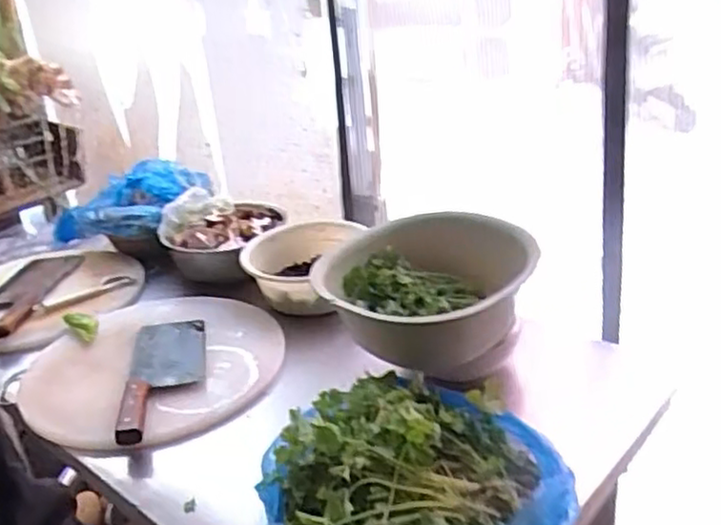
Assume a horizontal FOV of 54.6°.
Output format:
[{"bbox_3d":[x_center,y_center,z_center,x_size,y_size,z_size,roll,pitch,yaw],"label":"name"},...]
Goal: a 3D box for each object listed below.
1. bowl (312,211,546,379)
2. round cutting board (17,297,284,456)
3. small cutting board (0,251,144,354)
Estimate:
[{"bbox_3d":[0.084,0.036,0.872,0.259,0.125,0.238,-4,25,2],"label":"bowl"},{"bbox_3d":[-0.285,0.144,0.999,0.344,0.054,0.351,-4,25,2],"label":"round cutting board"},{"bbox_3d":[-0.583,0.058,1.264,0.362,0.030,0.375,-15,27,-20],"label":"small cutting board"}]

